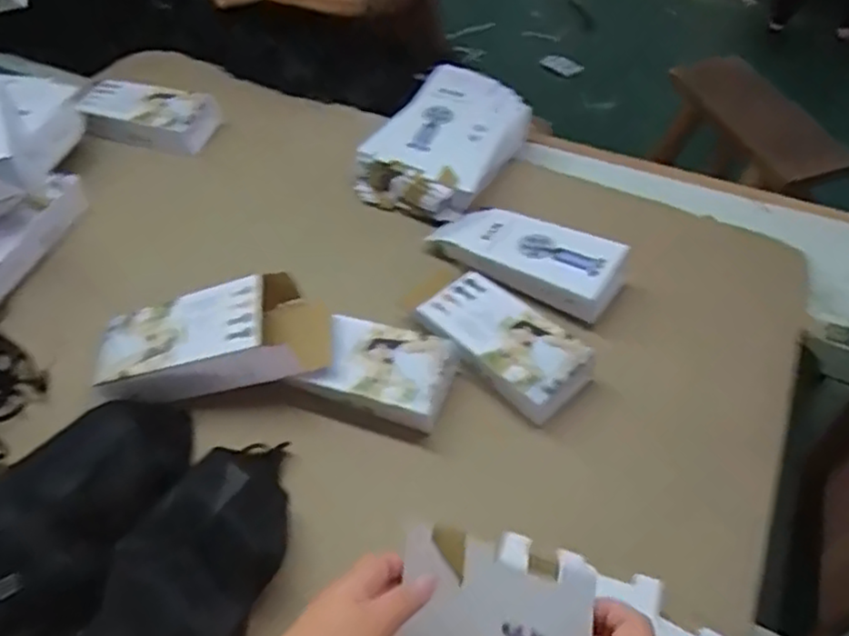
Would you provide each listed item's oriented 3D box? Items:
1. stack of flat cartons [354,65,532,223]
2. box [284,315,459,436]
[{"bbox_3d":[0.037,-0.259,1.039,0.177,0.077,0.269,25,54,16],"label":"stack of flat cartons"},{"bbox_3d":[-0.050,0.063,0.780,0.157,0.056,0.098,14,52,8],"label":"box"}]

